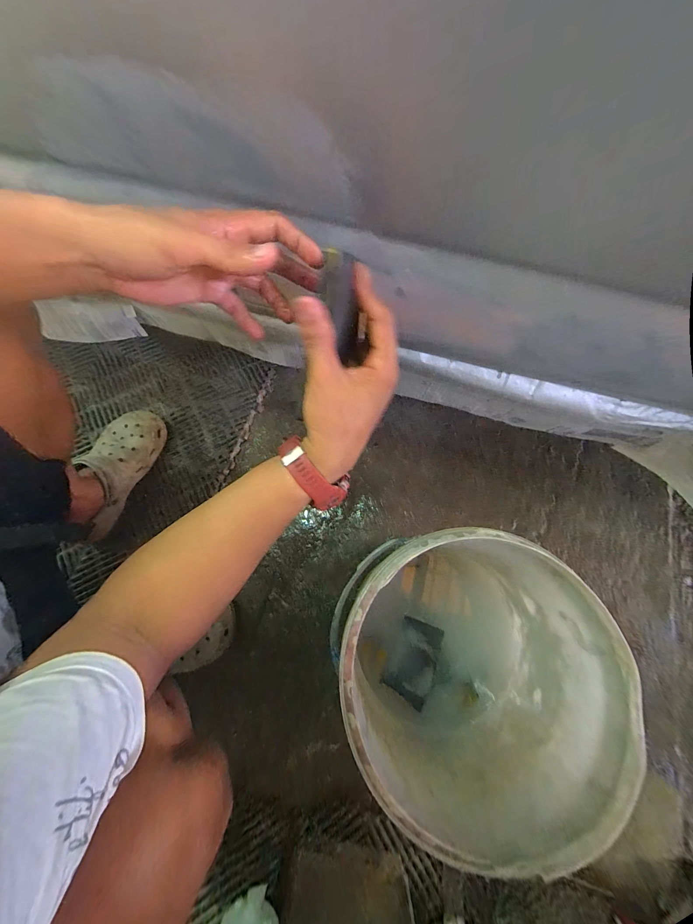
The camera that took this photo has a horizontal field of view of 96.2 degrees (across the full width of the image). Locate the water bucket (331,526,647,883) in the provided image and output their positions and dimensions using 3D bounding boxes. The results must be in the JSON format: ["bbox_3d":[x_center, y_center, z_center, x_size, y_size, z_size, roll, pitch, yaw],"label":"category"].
[{"bbox_3d":[0.144,0.266,0.457,0.286,0.325,0.308,0,74,-1],"label":"water bucket"}]

